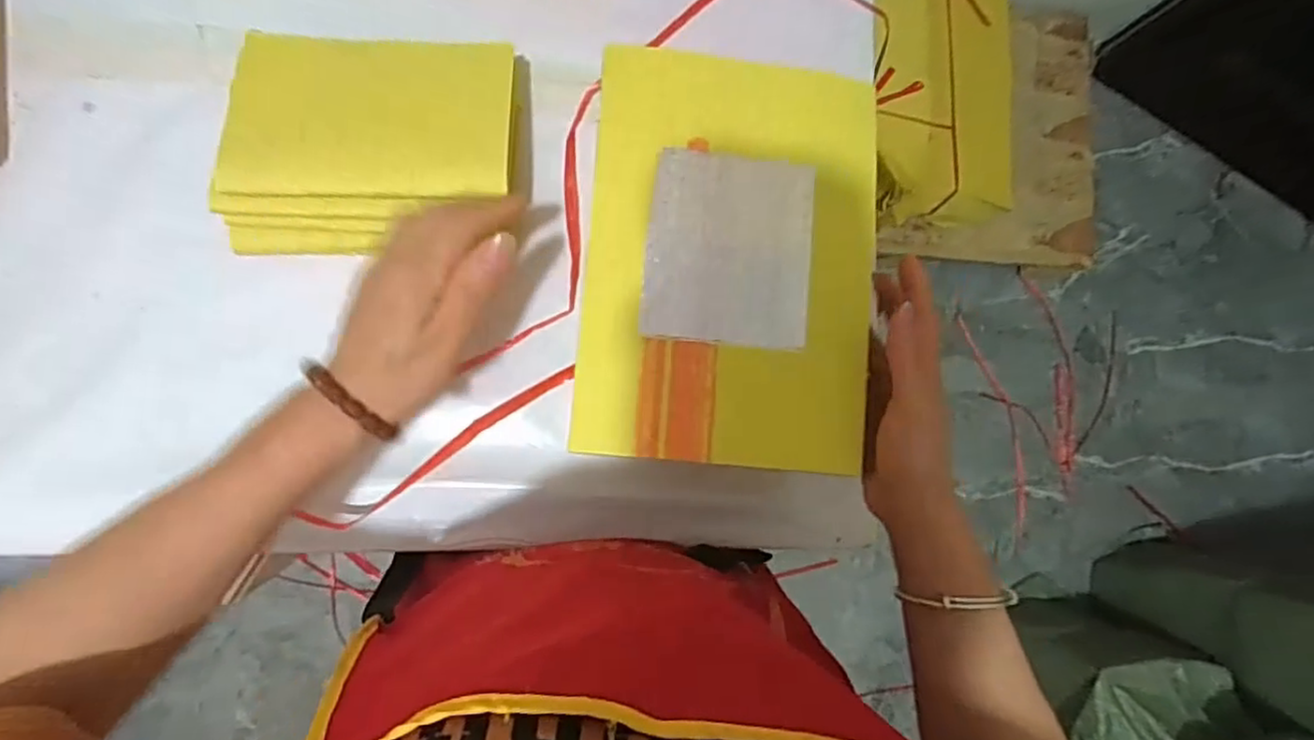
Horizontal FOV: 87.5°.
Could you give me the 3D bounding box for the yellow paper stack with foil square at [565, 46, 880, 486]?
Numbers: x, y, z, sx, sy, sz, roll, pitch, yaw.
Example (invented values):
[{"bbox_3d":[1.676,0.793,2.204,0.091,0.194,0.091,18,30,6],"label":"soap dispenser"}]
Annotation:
[{"bbox_3d":[0.041,-0.060,0.376,0.156,0.017,0.218,5,84,-8],"label":"yellow paper stack with foil square"}]

